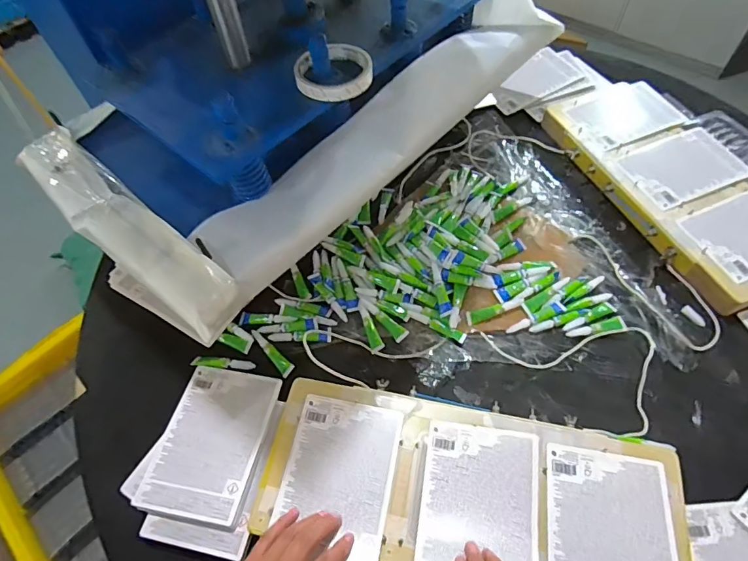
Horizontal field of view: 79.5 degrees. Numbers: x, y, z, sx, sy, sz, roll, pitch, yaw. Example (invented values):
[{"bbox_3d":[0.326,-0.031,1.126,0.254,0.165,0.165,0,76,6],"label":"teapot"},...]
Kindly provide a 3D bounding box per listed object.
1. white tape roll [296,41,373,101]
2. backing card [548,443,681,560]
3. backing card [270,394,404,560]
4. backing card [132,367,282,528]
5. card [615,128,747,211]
[{"bbox_3d":[-0.047,-0.246,0.527,0.089,0.016,0.091,-1,57,2],"label":"white tape roll"},{"bbox_3d":[0.229,0.253,0.431,0.116,0.007,0.169,6,57,12],"label":"backing card"},{"bbox_3d":[-0.038,0.212,0.476,0.115,0.005,0.166,9,59,8],"label":"backing card"},{"bbox_3d":[-0.189,0.185,0.528,0.115,0.008,0.169,7,50,9],"label":"backing card"},{"bbox_3d":[0.474,-0.174,0.688,0.175,0.008,0.116,-21,58,-10],"label":"card"}]

